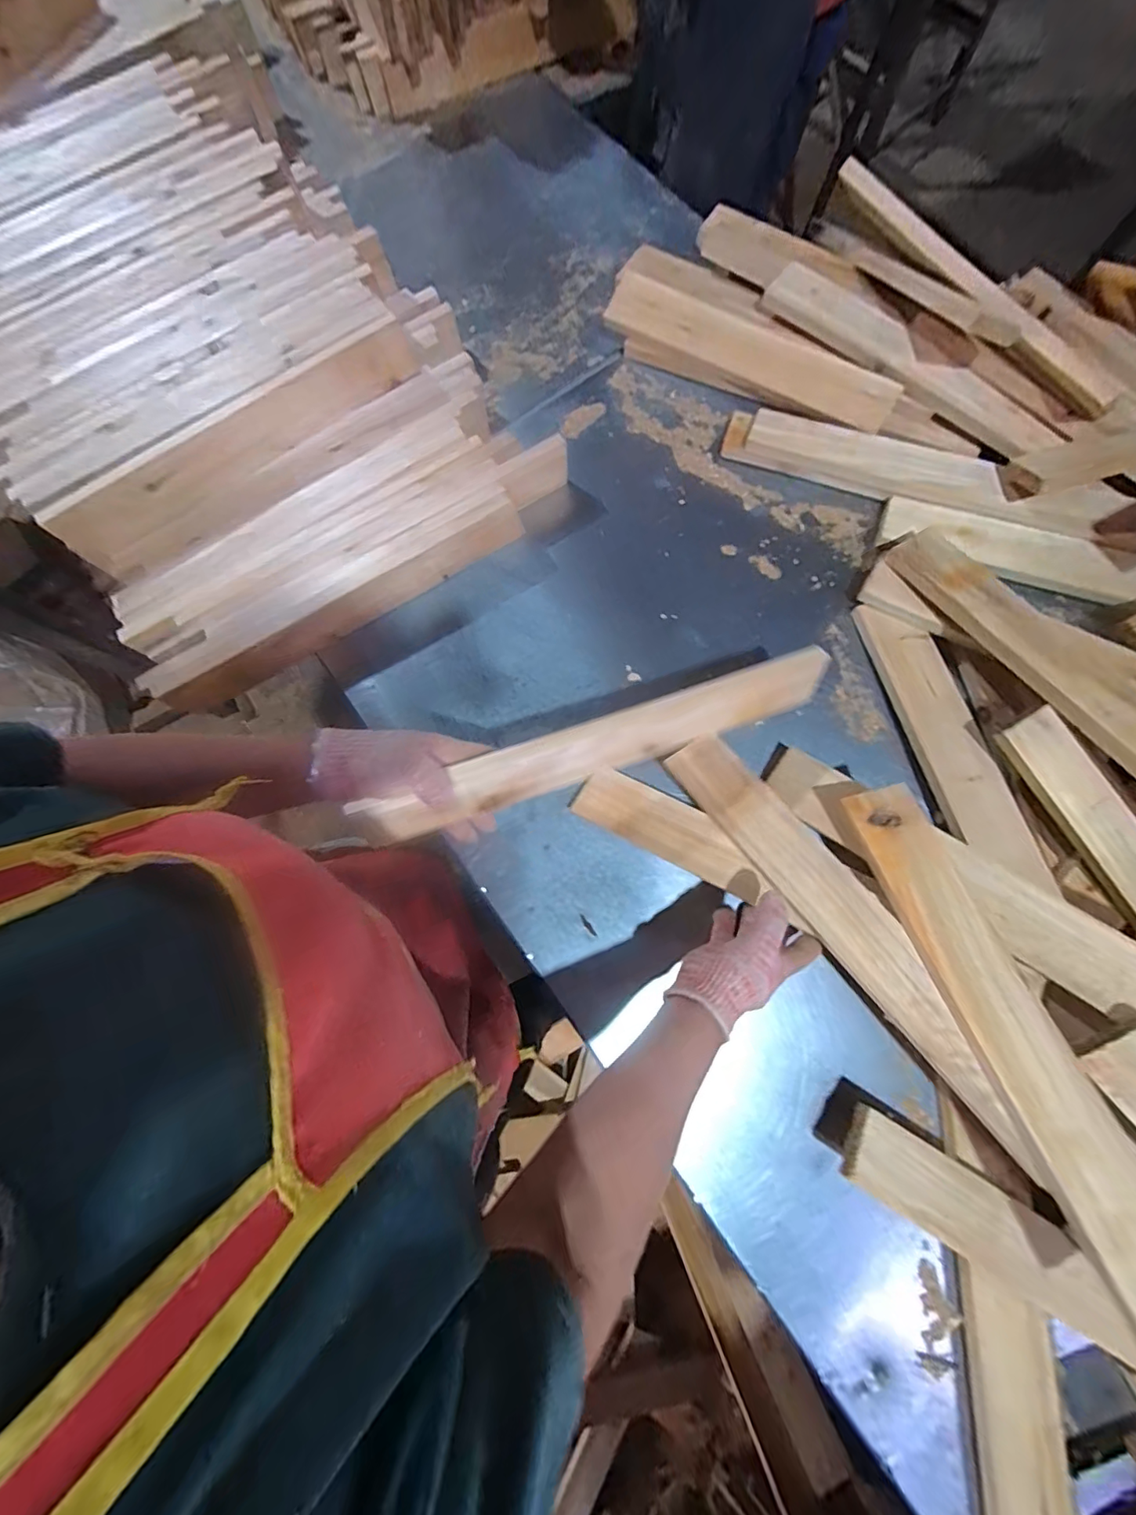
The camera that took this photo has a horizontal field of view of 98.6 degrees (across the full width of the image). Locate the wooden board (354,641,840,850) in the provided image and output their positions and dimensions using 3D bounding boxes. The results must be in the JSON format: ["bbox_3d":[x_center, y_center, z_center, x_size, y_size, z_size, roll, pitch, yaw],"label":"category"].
[{"bbox_3d":[0.040,-0.009,0.496,0.480,0.078,0.016,-19,45,-9],"label":"wooden board"}]

